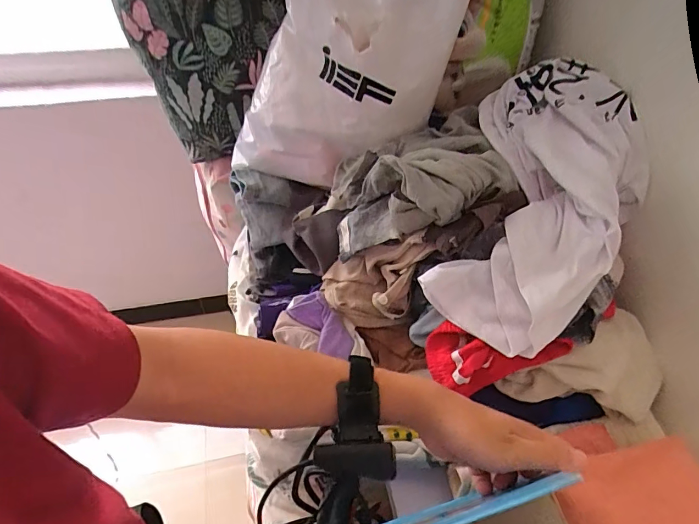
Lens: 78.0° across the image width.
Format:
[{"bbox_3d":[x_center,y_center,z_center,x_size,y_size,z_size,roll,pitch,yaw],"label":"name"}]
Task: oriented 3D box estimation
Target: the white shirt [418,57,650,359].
[{"bbox_3d":[0.222,-0.069,0.490,0.199,0.069,0.347,18,75,14],"label":"white shirt"}]

